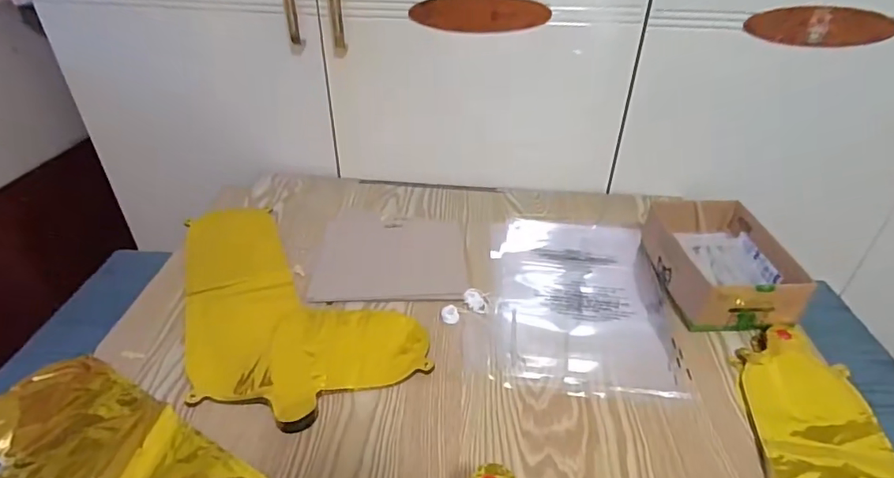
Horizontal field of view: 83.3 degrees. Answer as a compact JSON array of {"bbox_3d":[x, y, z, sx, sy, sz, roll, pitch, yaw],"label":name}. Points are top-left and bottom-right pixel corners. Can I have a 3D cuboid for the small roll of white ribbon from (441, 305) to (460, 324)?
[{"bbox_3d":[0.004,0.088,0.592,0.021,0.010,0.022,1,34,-1],"label":"small roll of white ribbon"}]

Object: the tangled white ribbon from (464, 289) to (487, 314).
[{"bbox_3d":[0.035,0.075,0.607,0.021,0.009,0.035,-13,37,-20],"label":"tangled white ribbon"}]

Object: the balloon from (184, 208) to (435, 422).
[{"bbox_3d":[-0.200,0.057,0.626,0.231,0.019,0.382,-15,38,-22],"label":"balloon"}]

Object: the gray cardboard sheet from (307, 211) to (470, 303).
[{"bbox_3d":[-0.074,0.020,0.681,0.191,0.012,0.178,-1,34,-2],"label":"gray cardboard sheet"}]

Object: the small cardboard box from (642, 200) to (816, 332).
[{"bbox_3d":[0.340,0.029,0.631,0.136,0.069,0.182,-2,35,-4],"label":"small cardboard box"}]

